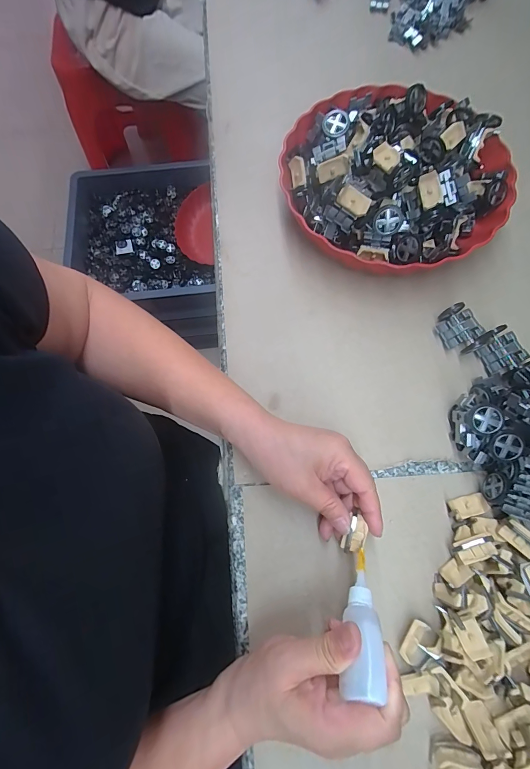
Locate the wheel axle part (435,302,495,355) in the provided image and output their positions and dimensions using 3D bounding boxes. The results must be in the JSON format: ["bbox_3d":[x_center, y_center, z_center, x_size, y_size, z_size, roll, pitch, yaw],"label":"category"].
[{"bbox_3d":[0.205,-0.058,0.355,0.041,0.022,0.047,-23,73,-6],"label":"wheel axle part"}]

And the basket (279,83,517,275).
[{"bbox_3d":[0.140,-0.231,0.378,0.239,0.082,0.231,0,73,1],"label":"basket"}]

